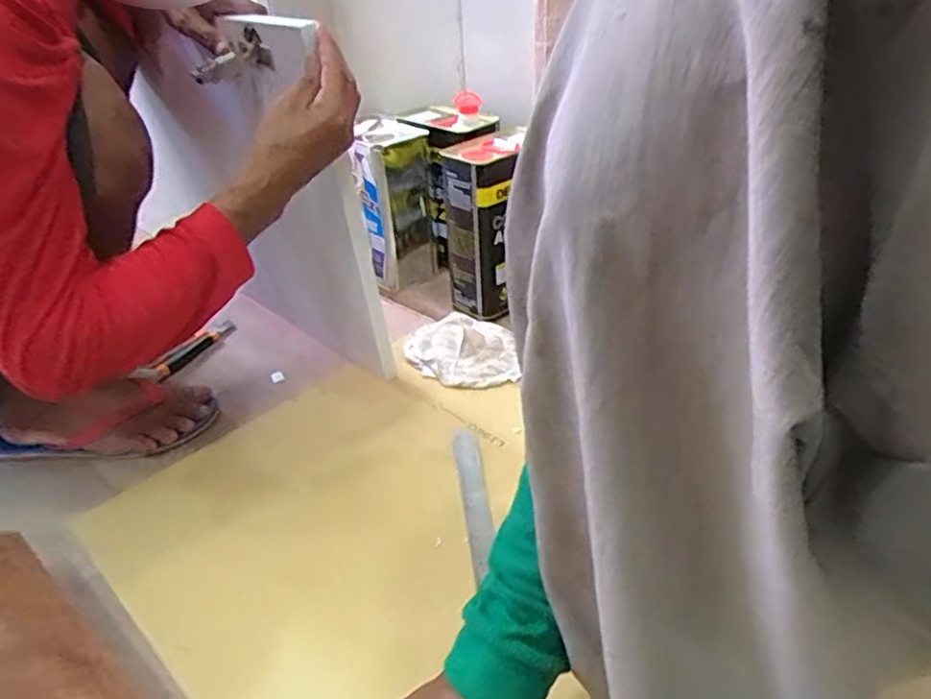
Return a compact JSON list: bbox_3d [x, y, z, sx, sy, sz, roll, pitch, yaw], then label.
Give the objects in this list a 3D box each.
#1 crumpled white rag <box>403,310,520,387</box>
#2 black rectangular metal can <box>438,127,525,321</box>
[{"bbox_3d":[-0.001,0.000,0.923,0.131,0.016,0.173,-30,42,-35],"label":"crumpled white rag"},{"bbox_3d":[0.038,-0.178,0.978,0.096,0.233,0.134,20,40,32],"label":"black rectangular metal can"}]

